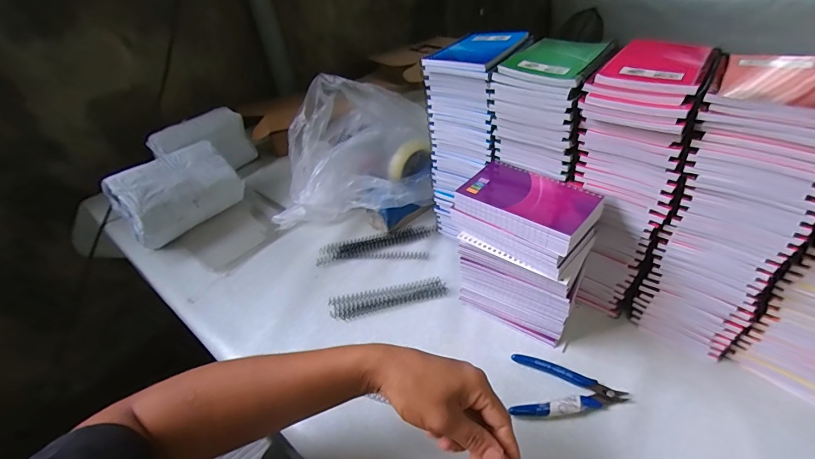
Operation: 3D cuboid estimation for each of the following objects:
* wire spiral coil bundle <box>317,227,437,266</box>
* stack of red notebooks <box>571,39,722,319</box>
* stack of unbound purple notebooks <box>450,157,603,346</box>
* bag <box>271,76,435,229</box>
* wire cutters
[{"bbox_3d":[-0.047,0.022,0.598,0.182,0.011,0.068,-4,40,2],"label":"wire spiral coil bundle"},{"bbox_3d":[0.249,-0.045,0.434,0.104,0.289,0.136,20,46,27],"label":"stack of red notebooks"},{"bbox_3d":[0.139,0.027,0.447,0.147,0.181,0.101,25,49,31],"label":"stack of unbound purple notebooks"},{"bbox_3d":[-0.090,-0.142,0.664,0.272,0.187,0.265,-1,41,9],"label":"bag"},{"bbox_3d":[0.174,0.174,0.400,0.116,0.011,0.069,4,41,11],"label":"wire cutters"}]

